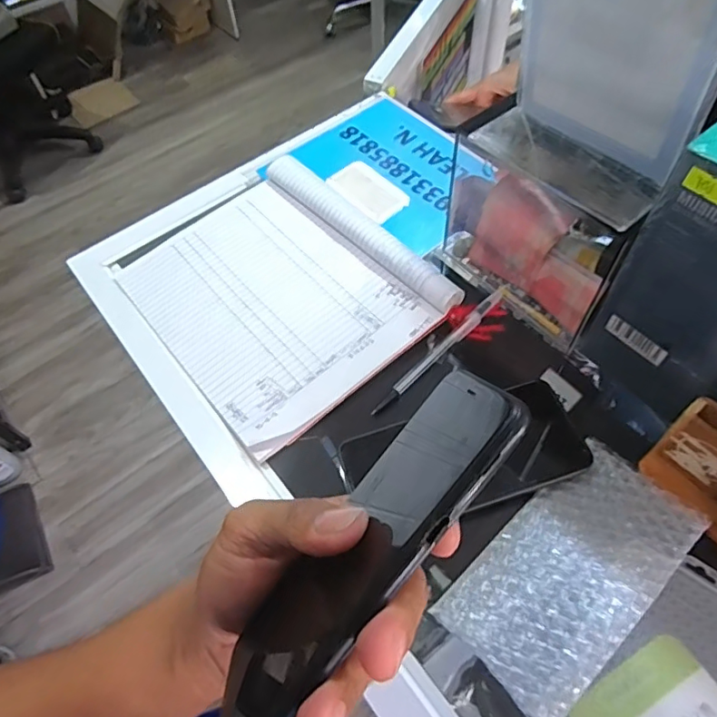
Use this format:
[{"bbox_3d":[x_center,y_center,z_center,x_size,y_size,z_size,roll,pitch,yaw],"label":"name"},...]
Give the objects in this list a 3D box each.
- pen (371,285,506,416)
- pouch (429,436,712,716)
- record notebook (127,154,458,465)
[{"bbox_3d":[0.073,-0.010,0.453,0.151,0.017,0.011,-40,64,-19],"label":"pen"},{"bbox_3d":[0.139,0.134,0.347,0.169,0.014,0.089,-39,64,-19],"label":"pouch"},{"bbox_3d":[-0.074,-0.068,0.483,0.208,0.034,0.253,-35,62,-17],"label":"record notebook"}]

